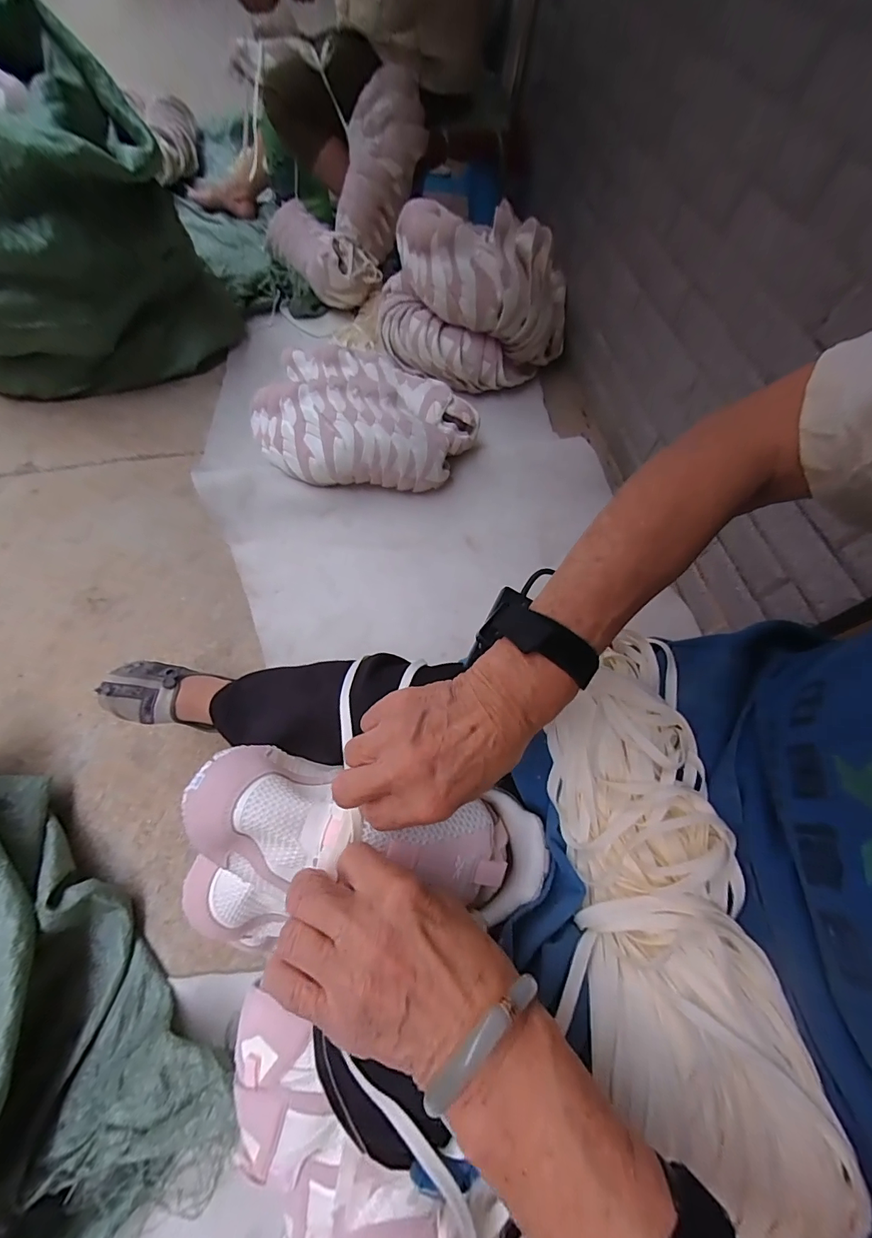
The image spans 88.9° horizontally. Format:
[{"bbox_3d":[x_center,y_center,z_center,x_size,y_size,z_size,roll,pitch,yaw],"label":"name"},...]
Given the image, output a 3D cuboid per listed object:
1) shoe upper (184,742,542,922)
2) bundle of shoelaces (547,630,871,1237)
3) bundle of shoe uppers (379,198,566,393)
[{"bbox_3d":[-0.043,0.143,0.297,0.232,0.062,0.086,15,63,-9],"label":"shoe upper"},{"bbox_3d":[0.145,0.177,0.288,0.128,0.042,0.317,-1,63,-7],"label":"bundle of shoelaces"},{"bbox_3d":[0.084,-0.710,0.993,0.443,0.269,0.256,11,62,-1],"label":"bundle of shoe uppers"}]

